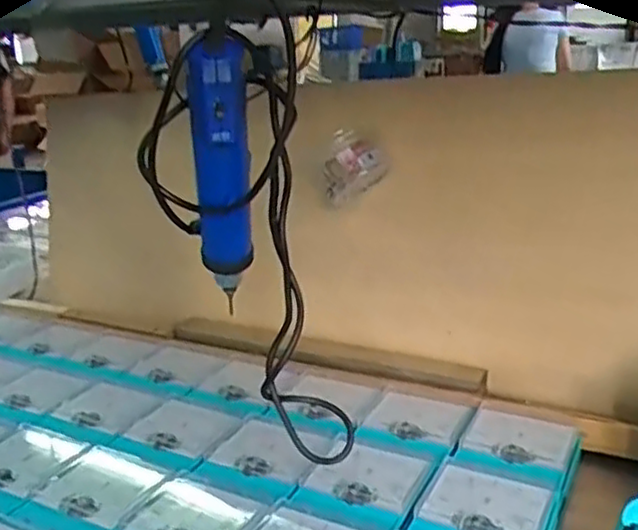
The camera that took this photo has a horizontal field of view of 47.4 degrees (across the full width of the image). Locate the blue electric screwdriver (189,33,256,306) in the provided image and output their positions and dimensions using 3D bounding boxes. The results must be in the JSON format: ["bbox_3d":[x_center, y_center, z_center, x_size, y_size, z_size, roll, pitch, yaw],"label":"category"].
[{"bbox_3d":[-0.072,-0.060,0.548,0.039,0.235,0.034,-5,43,-9],"label":"blue electric screwdriver"}]

